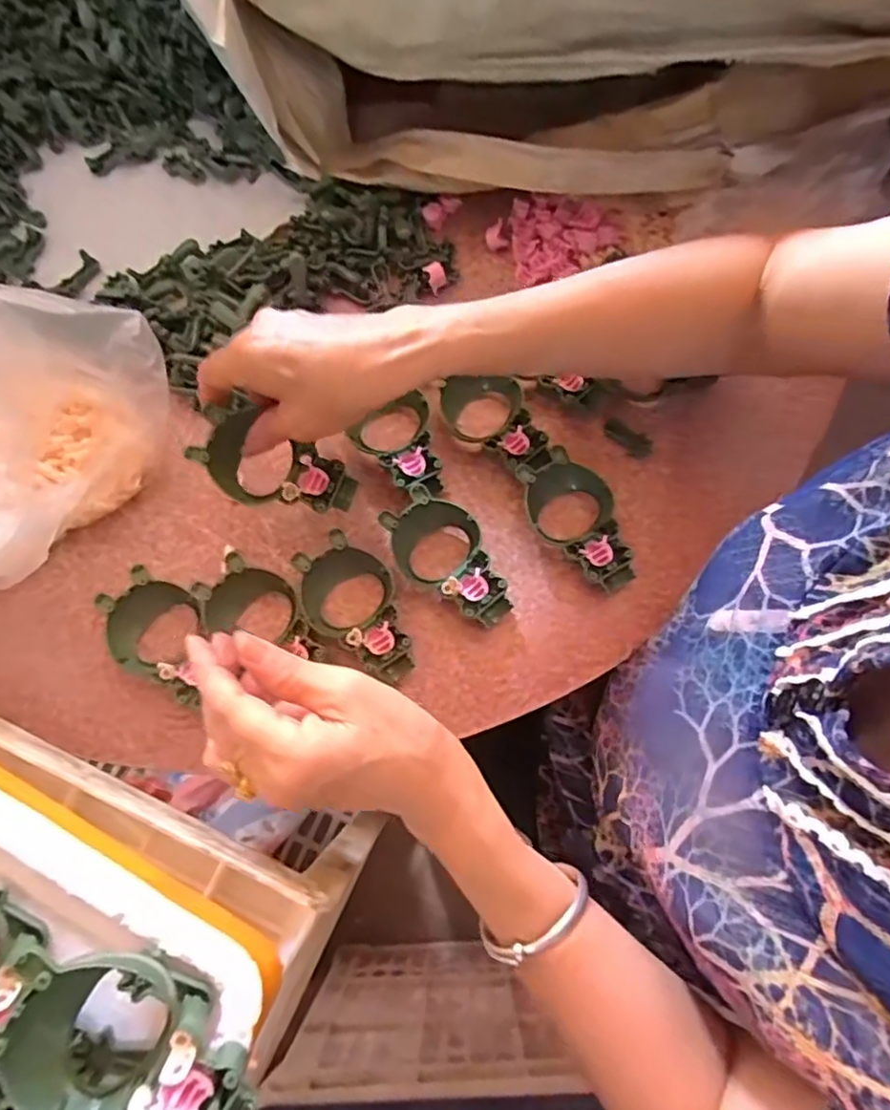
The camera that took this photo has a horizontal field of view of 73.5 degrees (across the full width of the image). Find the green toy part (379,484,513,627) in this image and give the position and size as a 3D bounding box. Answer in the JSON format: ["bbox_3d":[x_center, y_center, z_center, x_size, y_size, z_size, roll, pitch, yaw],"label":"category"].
[{"bbox_3d":[0.005,0.001,0.405,0.100,0.024,0.053,36,80,9],"label":"green toy part"}]

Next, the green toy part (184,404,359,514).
[{"bbox_3d":[-0.108,-0.056,0.381,0.101,0.023,0.053,22,77,-17],"label":"green toy part"}]

